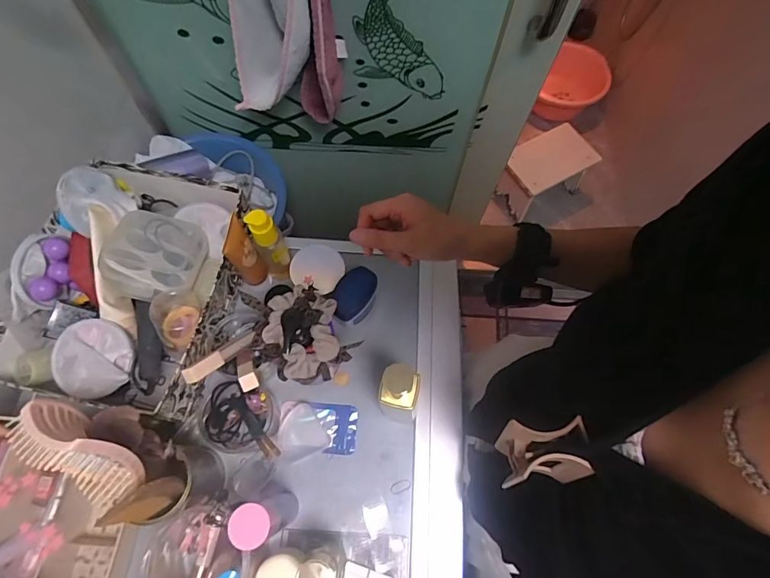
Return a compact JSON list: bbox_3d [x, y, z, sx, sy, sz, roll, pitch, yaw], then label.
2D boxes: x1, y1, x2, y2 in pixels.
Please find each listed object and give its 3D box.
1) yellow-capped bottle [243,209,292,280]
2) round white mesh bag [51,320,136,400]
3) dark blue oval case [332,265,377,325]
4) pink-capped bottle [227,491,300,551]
[{"bbox_3d":[-0.146,-0.053,0.548,0.032,0.137,0.028,-1,68,-2],"label":"yellow-capped bottle"},{"bbox_3d":[-0.342,0.080,0.496,0.089,0.024,0.086,1,68,-1],"label":"round white mesh bag"},{"bbox_3d":[-0.037,0.009,0.543,0.043,0.052,0.073,30,70,10],"label":"dark blue oval case"},{"bbox_3d":[-0.118,0.230,0.430,0.035,0.152,0.033,-10,68,-6],"label":"pink-capped bottle"}]

